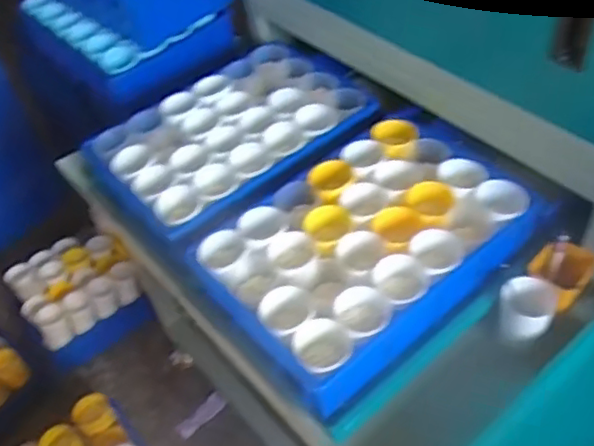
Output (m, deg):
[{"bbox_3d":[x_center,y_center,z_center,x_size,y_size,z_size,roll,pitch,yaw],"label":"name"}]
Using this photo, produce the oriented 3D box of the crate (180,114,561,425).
[{"bbox_3d":[0.099,0.021,0.837,0.427,0.103,0.281,-34,53,-23],"label":"crate"}]

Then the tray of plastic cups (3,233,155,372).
[{"bbox_3d":[-0.527,0.172,1.532,0.277,0.150,0.258,-27,51,-17],"label":"tray of plastic cups"}]

